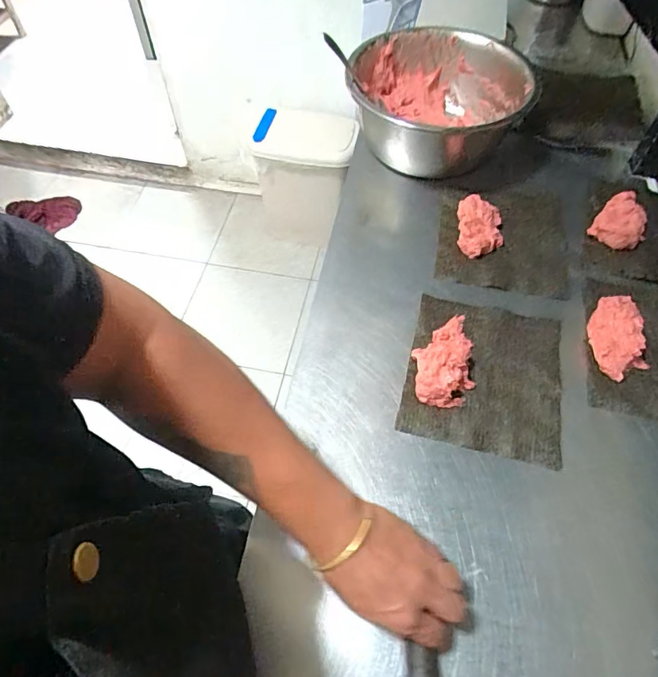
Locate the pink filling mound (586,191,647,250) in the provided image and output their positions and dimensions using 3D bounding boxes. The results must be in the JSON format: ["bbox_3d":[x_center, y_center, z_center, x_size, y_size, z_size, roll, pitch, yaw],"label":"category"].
[{"bbox_3d":[0.439,-0.175,0.696,0.065,0.028,0.093,36,64,20],"label":"pink filling mound"}]

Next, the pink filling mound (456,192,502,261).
[{"bbox_3d":[0.223,-0.168,0.689,0.063,0.029,0.103,7,58,4],"label":"pink filling mound"}]

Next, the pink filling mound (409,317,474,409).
[{"bbox_3d":[0.141,0.018,0.571,0.068,0.032,0.124,4,57,2],"label":"pink filling mound"}]

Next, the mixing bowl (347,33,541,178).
[{"bbox_3d":[0.167,-0.385,0.777,0.273,0.131,0.250,0,57,0],"label":"mixing bowl"}]

